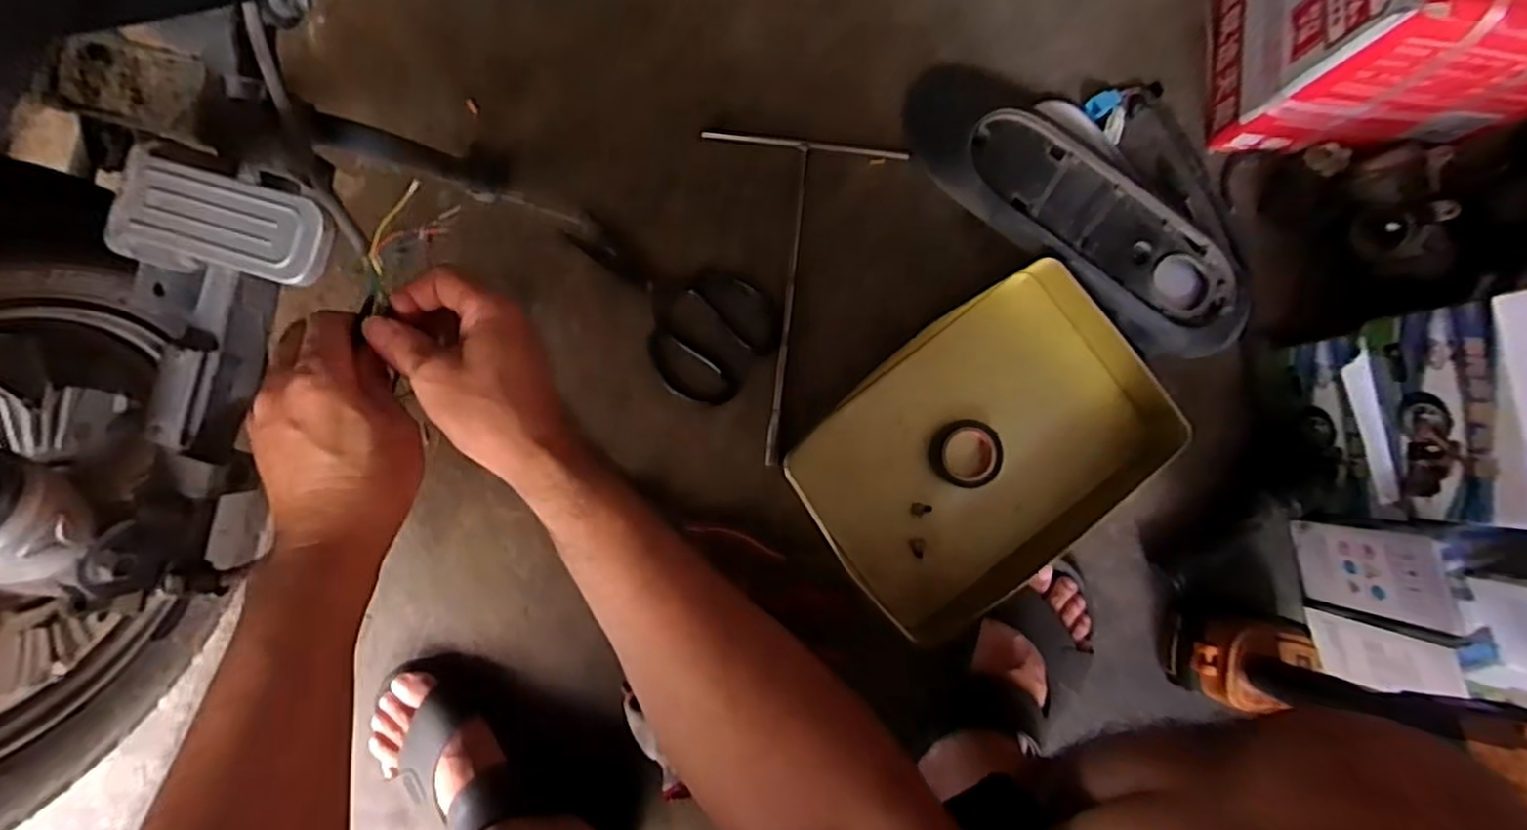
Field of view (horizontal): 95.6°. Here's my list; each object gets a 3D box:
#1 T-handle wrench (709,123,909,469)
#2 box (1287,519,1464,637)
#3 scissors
[{"bbox_3d":[0.022,-0.106,0.641,0.182,0.007,0.303,7,86,-2],"label":"T-handle wrench"},{"bbox_3d":[0.497,0.130,0.569,0.016,0.146,0.072,-11,87,-3],"label":"box"},{"bbox_3d":[-0.089,-0.108,0.636,0.206,0.007,0.118,40,86,1],"label":"scissors"}]

